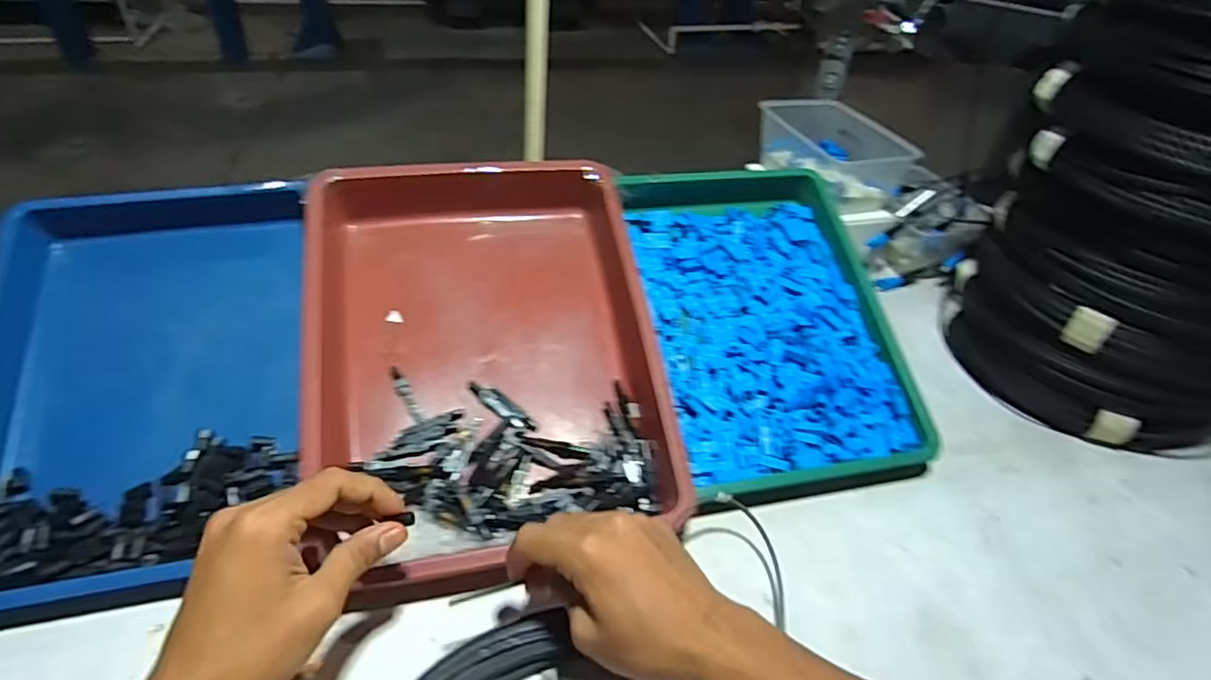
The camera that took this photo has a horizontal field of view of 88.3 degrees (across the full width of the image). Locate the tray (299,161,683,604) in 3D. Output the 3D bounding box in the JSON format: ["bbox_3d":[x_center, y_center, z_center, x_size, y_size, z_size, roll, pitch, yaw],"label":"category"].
[{"bbox_3d":[-0.098,-0.003,0.515,0.262,0.063,0.362,-6,60,-15],"label":"tray"}]

